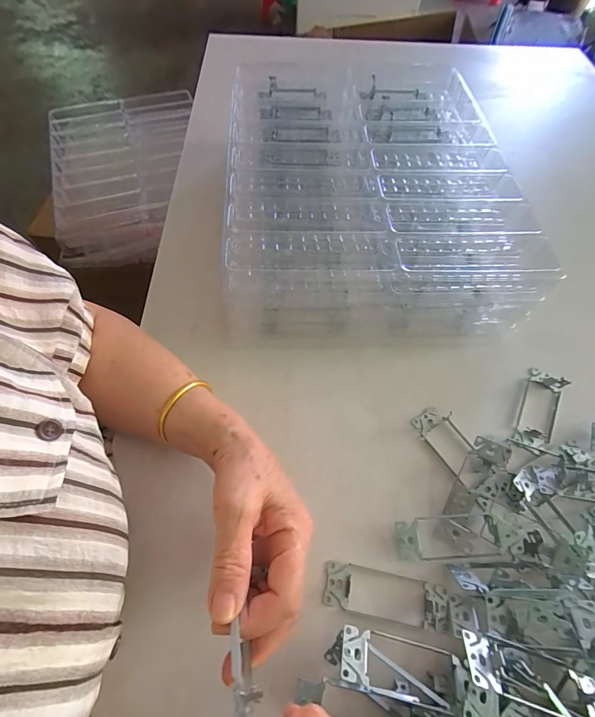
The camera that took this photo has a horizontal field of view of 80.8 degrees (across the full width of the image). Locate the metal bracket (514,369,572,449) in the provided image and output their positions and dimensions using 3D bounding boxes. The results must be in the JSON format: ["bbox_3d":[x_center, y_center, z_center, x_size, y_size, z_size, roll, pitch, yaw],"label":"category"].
[{"bbox_3d":[0.272,0.053,0.385,0.038,0.023,0.096,26,64,14],"label":"metal bracket"}]

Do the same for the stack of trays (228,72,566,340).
[{"bbox_3d":[0.085,-0.230,0.486,0.332,0.121,0.427,-2,60,-1],"label":"stack of trays"}]

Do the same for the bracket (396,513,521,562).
[{"bbox_3d":[0.144,0.161,0.317,0.104,0.027,0.035,-4,60,-2],"label":"bracket"}]

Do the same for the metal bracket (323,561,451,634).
[{"bbox_3d":[0.078,0.204,0.301,0.106,0.009,0.035,9,61,6],"label":"metal bracket"}]

